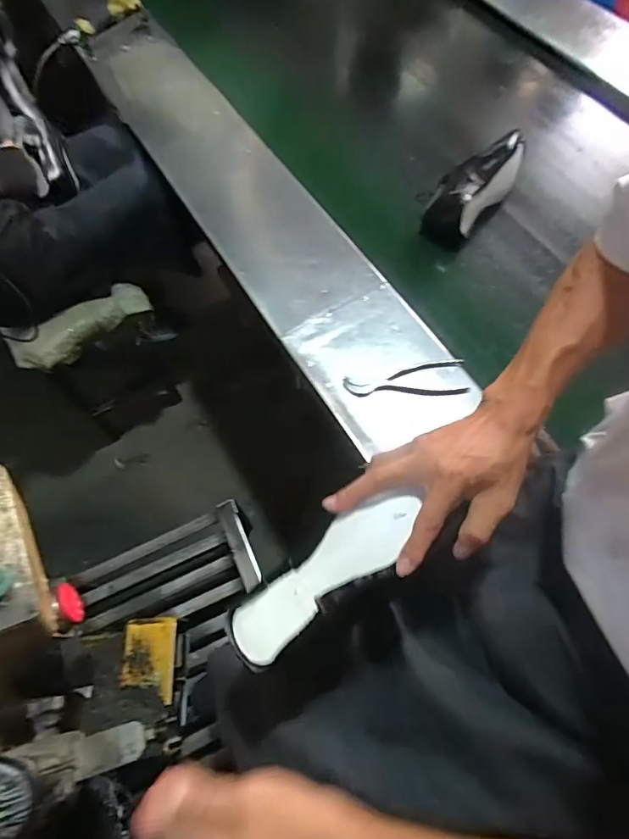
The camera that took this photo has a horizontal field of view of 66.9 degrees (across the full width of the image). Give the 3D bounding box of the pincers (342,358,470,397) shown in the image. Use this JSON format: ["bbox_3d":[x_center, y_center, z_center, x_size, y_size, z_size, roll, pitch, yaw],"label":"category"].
[{"bbox_3d":[0.145,-0.067,0.768,0.195,0.018,0.063,-1,64,1],"label":"pincers"}]

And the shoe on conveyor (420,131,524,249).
[{"bbox_3d":[0.313,-0.463,0.945,0.113,0.088,0.259,37,70,18],"label":"shoe on conveyor"}]

